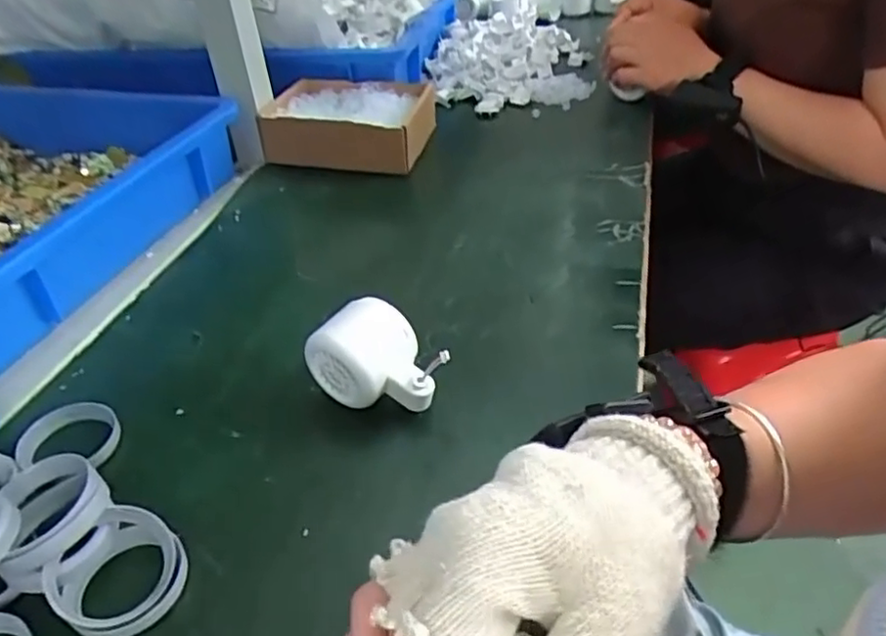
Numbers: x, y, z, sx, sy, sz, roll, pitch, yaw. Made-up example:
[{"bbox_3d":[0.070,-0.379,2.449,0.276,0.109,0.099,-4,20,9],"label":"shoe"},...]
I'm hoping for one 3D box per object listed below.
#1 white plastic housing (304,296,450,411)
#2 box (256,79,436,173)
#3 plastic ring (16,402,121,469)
[{"bbox_3d":[-0.038,0.028,0.416,0.083,0.058,0.048,13,43,23],"label":"white plastic housing"},{"bbox_3d":[-0.101,-0.223,0.732,0.171,0.054,0.147,4,40,14],"label":"box"},{"bbox_3d":[-0.242,0.074,0.424,0.059,0.013,0.059,-4,39,3],"label":"plastic ring"}]

